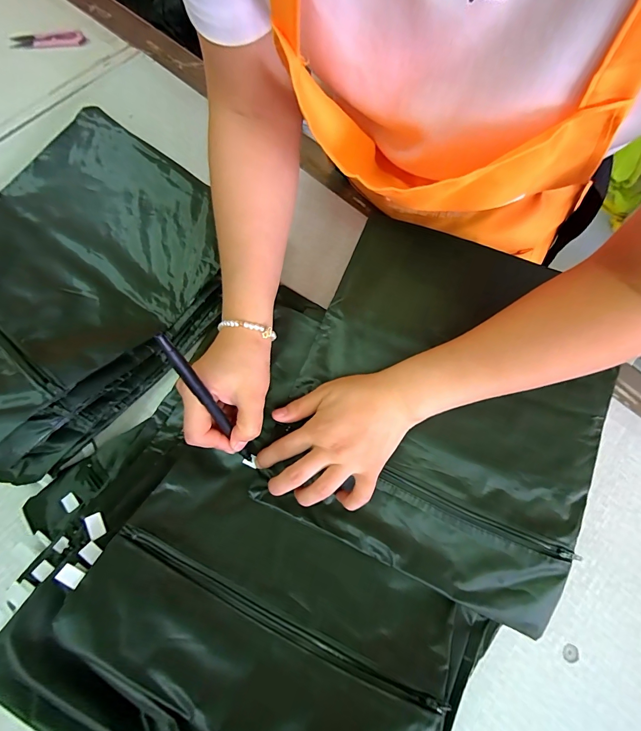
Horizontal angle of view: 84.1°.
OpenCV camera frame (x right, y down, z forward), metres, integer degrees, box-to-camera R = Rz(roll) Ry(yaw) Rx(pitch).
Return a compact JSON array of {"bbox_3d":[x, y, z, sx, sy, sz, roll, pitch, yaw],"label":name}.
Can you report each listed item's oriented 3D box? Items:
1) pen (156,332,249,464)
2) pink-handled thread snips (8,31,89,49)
[{"bbox_3d":[-0.086,0.034,0.286,0.011,0.152,0.008,-32,43,-12],"label":"pen"},{"bbox_3d":[-0.387,-0.461,0.503,0.103,0.008,0.024,-2,72,-3],"label":"pink-handled thread snips"}]

